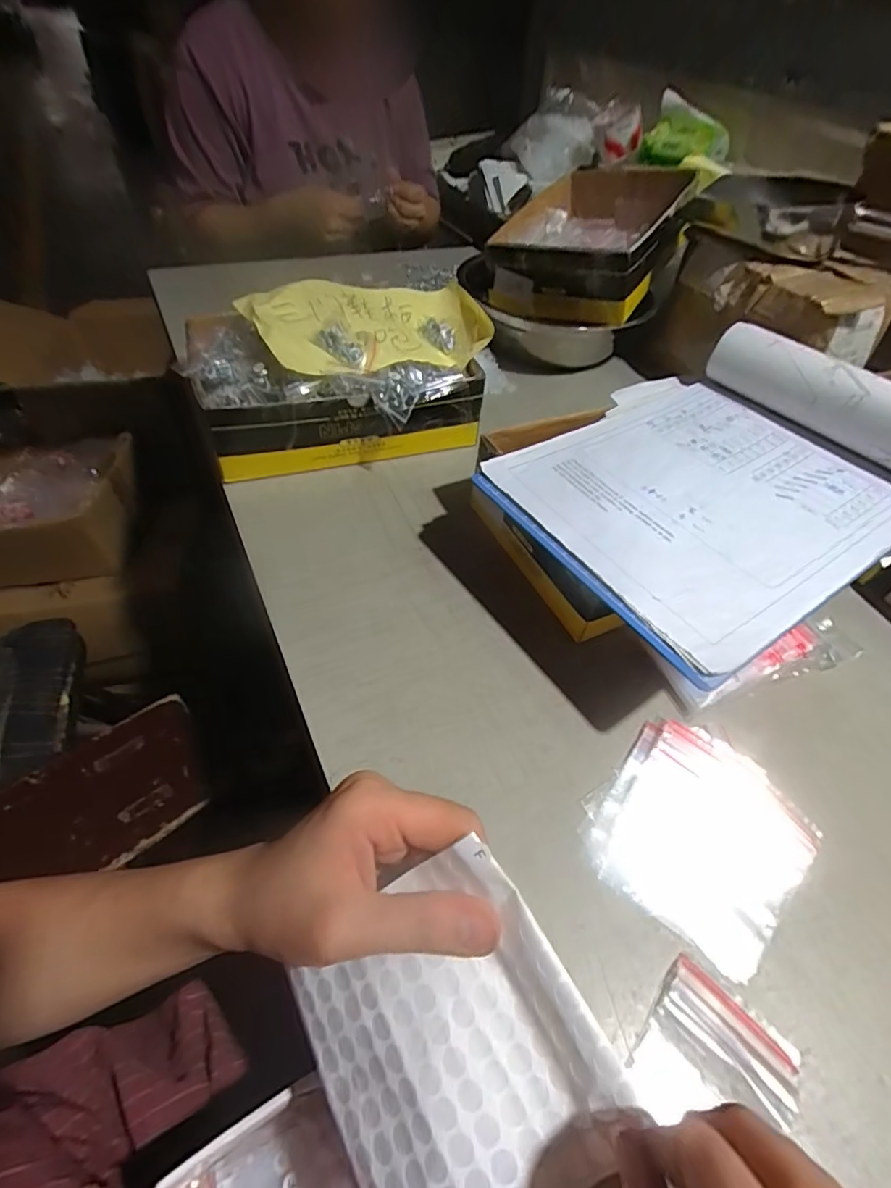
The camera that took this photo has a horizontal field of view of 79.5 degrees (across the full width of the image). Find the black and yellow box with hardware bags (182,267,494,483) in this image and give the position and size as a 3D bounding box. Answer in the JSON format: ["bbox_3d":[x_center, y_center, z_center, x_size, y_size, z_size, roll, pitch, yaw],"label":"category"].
[{"bbox_3d":[-0.097,-0.213,0.525,0.271,0.114,0.197,-12,52,-16],"label":"black and yellow box with hardware bags"}]

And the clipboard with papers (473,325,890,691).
[{"bbox_3d":[0.193,-0.096,0.381,0.290,0.061,0.234,-26,56,-25],"label":"clipboard with papers"}]

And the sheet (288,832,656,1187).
[{"bbox_3d":[0.000,0.186,0.217,0.124,0.013,0.119,-40,65,8],"label":"sheet"}]

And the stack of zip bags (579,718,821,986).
[{"bbox_3d":[0.145,0.134,0.307,0.117,0.009,0.106,-35,61,-30],"label":"stack of zip bags"}]

